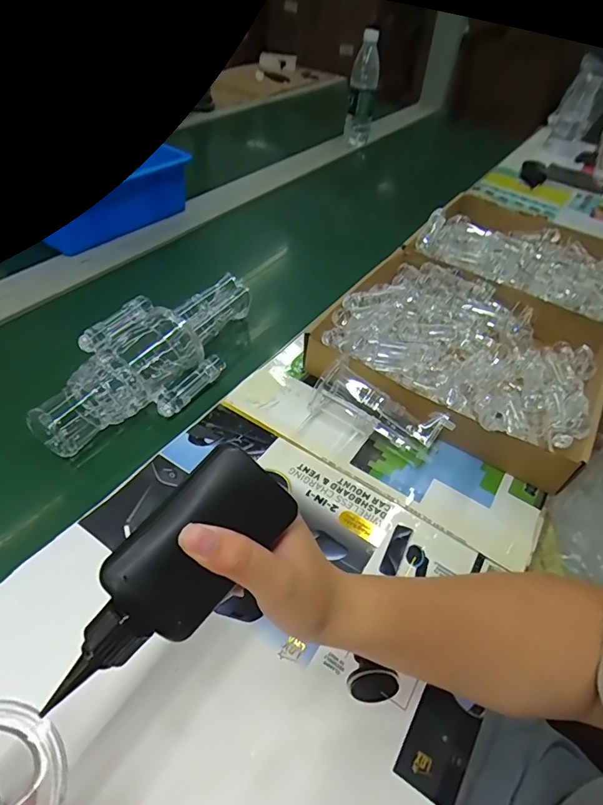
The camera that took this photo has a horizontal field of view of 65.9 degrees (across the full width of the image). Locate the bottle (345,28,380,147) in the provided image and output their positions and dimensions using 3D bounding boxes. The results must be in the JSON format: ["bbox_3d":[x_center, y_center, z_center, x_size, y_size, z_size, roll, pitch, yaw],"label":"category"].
[{"bbox_3d":[0.153,-0.769,1.153,0.066,0.236,0.060,10,45,2],"label":"bottle"}]

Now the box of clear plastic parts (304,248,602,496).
[{"bbox_3d":[0.197,-0.062,0.566,0.306,0.063,0.301,28,49,19],"label":"box of clear plastic parts"}]

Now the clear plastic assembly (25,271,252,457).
[{"bbox_3d":[-0.160,-0.057,0.516,0.117,0.056,0.297,28,49,19],"label":"clear plastic assembly"}]

